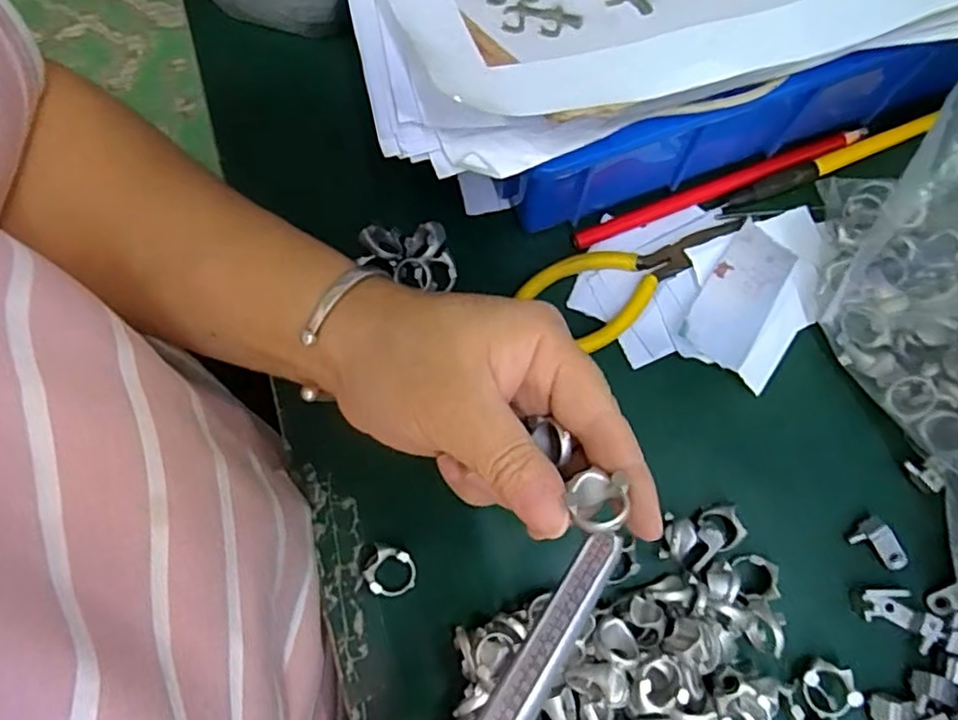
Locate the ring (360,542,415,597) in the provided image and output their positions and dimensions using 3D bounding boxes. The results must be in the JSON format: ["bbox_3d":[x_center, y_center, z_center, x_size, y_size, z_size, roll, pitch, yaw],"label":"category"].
[{"bbox_3d":[-0.042,0.094,0.291,0.027,0.013,0.021,13,77,4],"label":"ring"}]

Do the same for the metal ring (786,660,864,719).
[{"bbox_3d":[0.145,0.143,0.272,0.029,0.012,0.025,-29,77,-6],"label":"metal ring"}]

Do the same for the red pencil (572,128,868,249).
[{"bbox_3d":[0.123,-0.088,0.329,0.160,0.007,0.008,-21,76,-4],"label":"red pencil"}]

